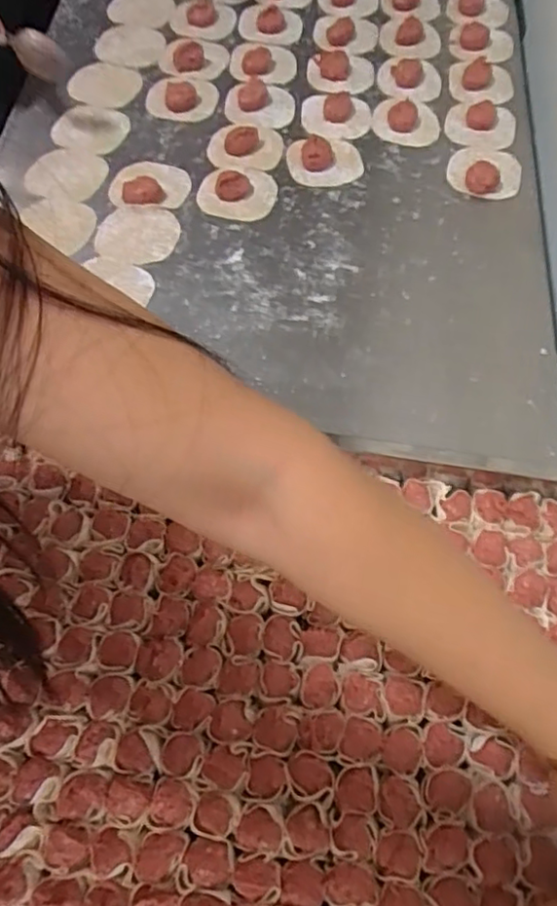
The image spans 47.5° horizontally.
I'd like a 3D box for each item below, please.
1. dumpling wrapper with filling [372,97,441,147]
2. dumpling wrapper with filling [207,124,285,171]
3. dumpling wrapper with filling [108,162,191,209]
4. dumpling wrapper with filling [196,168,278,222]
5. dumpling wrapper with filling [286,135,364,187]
[{"bbox_3d":[0.152,-0.398,0.757,0.081,0.014,0.070,15,64,5],"label":"dumpling wrapper with filling"},{"bbox_3d":[-0.038,-0.353,0.728,0.085,0.016,0.070,-3,64,-4],"label":"dumpling wrapper with filling"},{"bbox_3d":[-0.141,-0.295,0.690,0.087,0.015,0.070,-12,65,-8],"label":"dumpling wrapper with filling"},{"bbox_3d":[-0.046,-0.288,0.694,0.080,0.015,0.078,1,63,-2],"label":"dumpling wrapper with filling"},{"bbox_3d":[0.056,-0.336,0.725,0.086,0.018,0.072,-17,65,-11],"label":"dumpling wrapper with filling"}]

